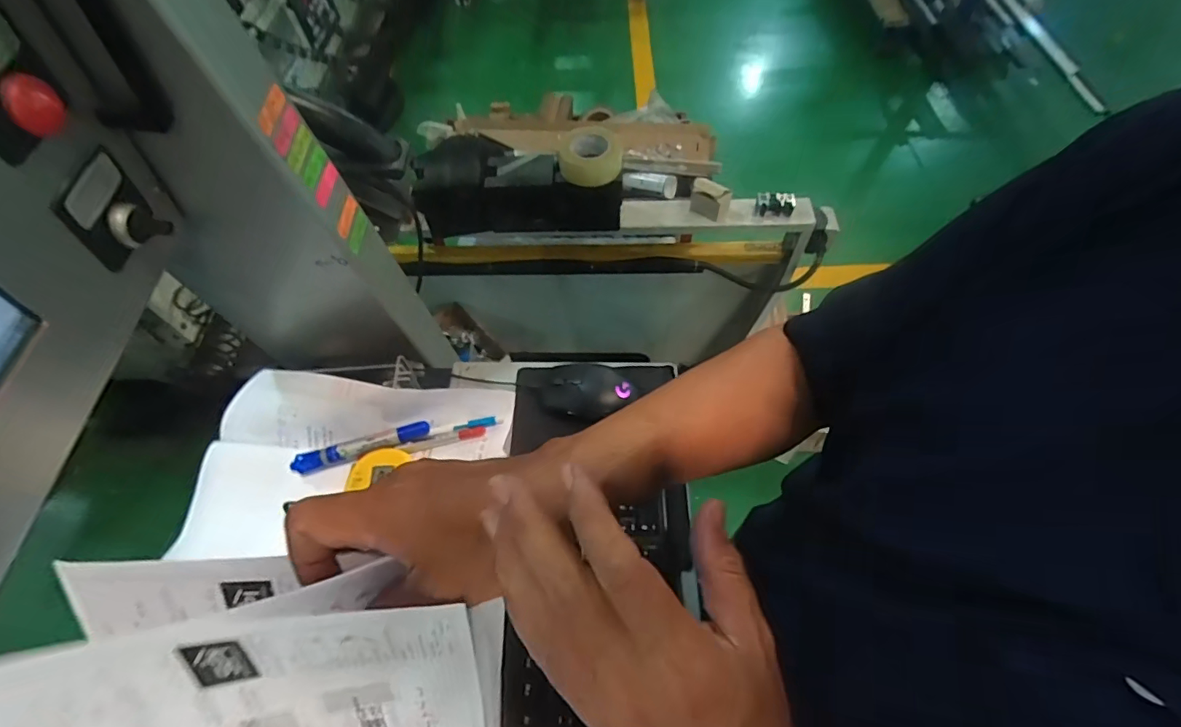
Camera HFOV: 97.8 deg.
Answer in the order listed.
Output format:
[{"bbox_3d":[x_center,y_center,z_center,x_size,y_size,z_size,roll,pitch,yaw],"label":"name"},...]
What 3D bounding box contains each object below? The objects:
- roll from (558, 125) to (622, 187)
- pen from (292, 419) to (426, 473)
[{"bbox_3d":[0.002,-0.413,1.025,0.119,0.057,0.111,9,59,8],"label":"roll"},{"bbox_3d":[-0.231,0.082,0.519,0.132,0.014,0.020,-16,59,-8],"label":"pen"}]

